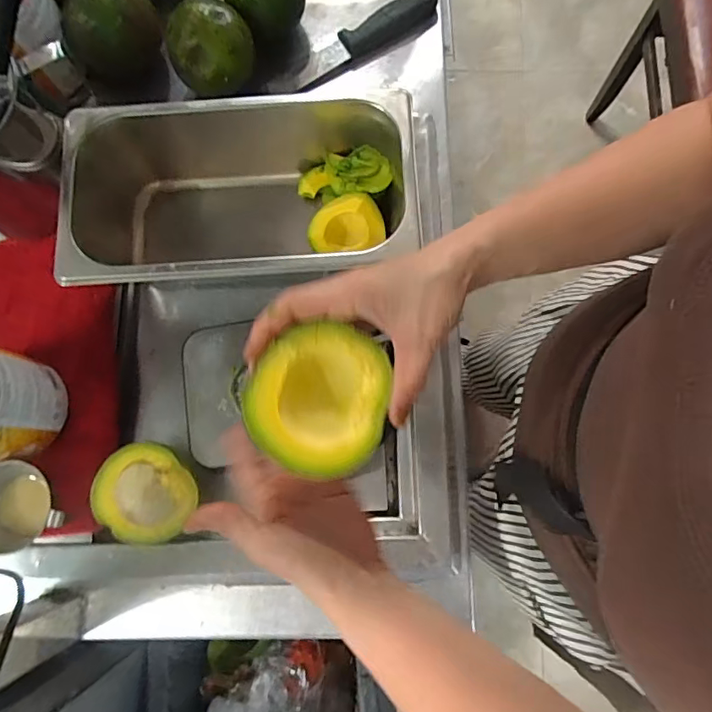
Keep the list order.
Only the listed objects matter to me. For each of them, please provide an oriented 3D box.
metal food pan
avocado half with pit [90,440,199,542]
[{"bbox_3d":[-0.119,-0.141,0.530,0.341,0.157,0.171,-3,78,1],"label":"metal food pan"},{"bbox_3d":[-0.188,0.122,0.446,0.080,0.048,0.085,0,78,1],"label":"avocado half with pit"}]

